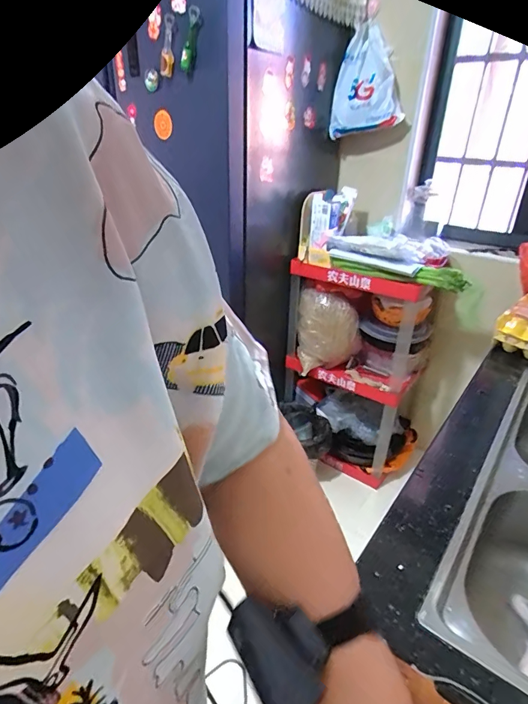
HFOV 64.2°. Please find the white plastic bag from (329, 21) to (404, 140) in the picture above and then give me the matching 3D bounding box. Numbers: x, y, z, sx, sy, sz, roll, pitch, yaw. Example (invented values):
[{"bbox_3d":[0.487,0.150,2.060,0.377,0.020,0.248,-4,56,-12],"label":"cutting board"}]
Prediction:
[{"bbox_3d":[0.383,-0.956,1.485,0.253,0.325,0.130,26,36,38],"label":"white plastic bag"}]

